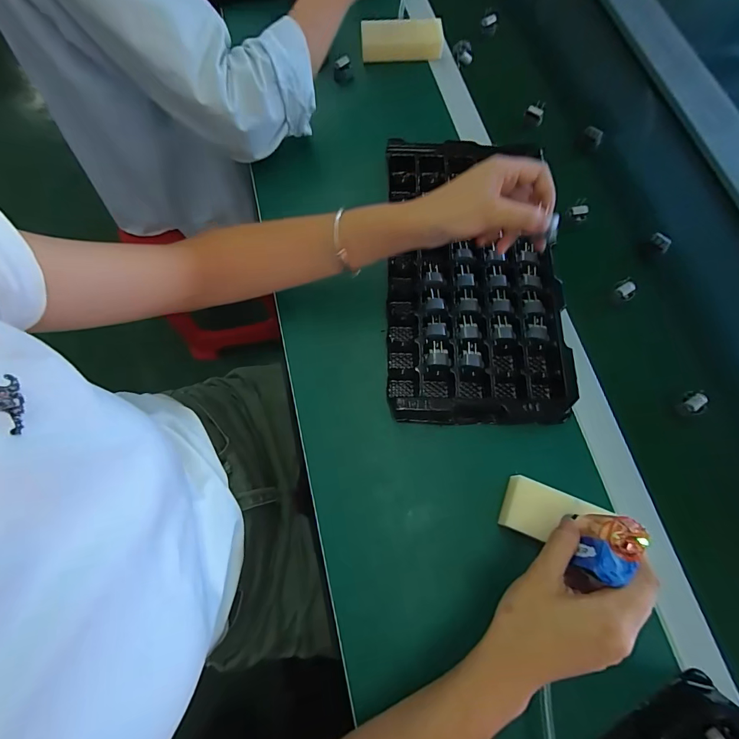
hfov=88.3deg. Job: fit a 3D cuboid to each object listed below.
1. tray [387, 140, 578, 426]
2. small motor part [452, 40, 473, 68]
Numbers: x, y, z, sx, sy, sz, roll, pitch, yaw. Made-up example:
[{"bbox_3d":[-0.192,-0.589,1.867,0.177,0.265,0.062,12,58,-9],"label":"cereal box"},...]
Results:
[{"bbox_3d":[0.120,-0.112,0.455,0.192,0.042,0.351,1,72,0],"label":"tray"},{"bbox_3d":[0.143,-0.485,0.580,0.028,0.023,0.026,0,72,-1],"label":"small motor part"}]

